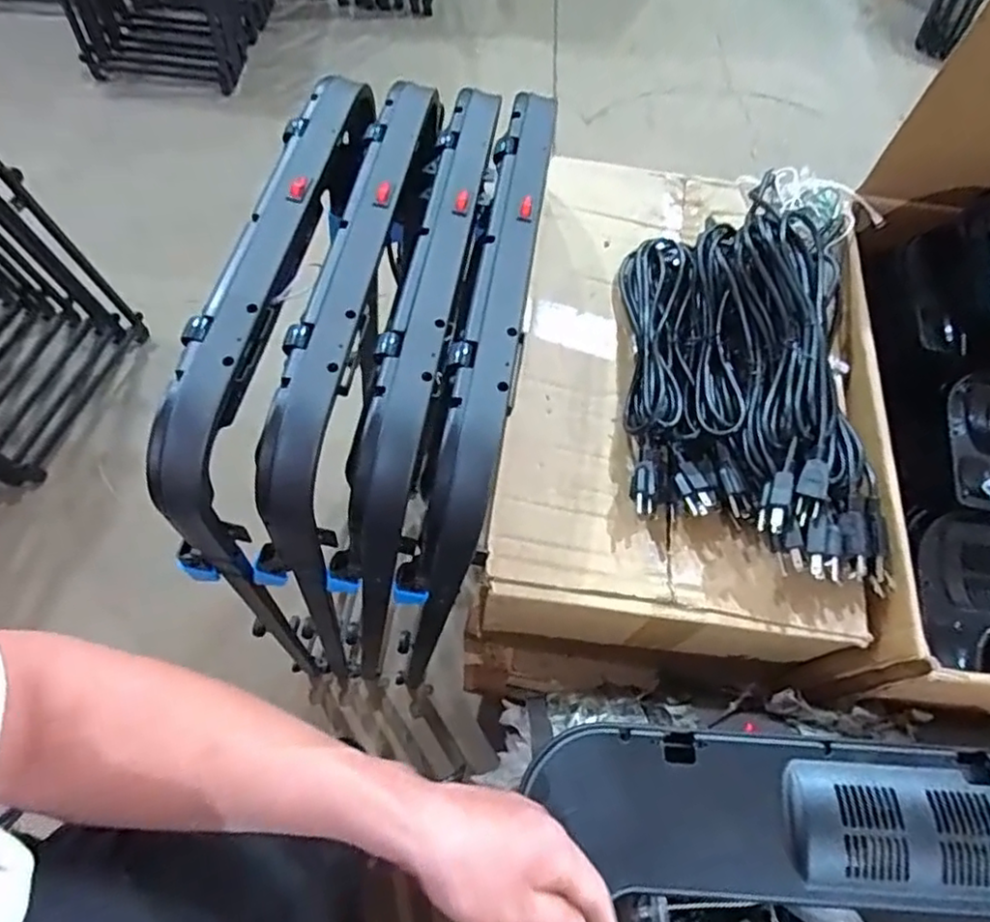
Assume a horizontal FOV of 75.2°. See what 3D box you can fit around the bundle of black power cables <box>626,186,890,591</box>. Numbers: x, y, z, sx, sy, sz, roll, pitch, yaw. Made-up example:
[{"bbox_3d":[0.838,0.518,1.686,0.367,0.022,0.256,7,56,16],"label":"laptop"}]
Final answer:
[{"bbox_3d":[0.249,-0.124,0.630,0.227,0.102,0.464,6,64,1],"label":"bundle of black power cables"}]

